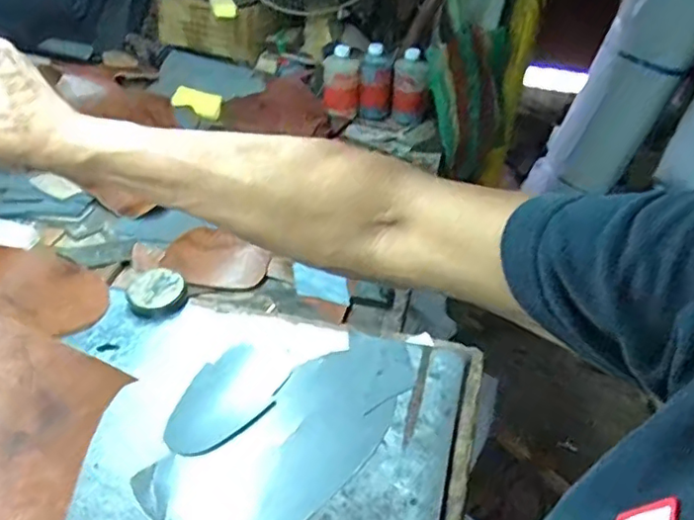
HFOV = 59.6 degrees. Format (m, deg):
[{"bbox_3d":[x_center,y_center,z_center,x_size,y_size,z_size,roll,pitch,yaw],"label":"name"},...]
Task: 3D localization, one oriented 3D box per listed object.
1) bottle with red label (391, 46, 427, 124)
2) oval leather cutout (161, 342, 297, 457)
[{"bbox_3d":[0.137,-0.378,1.310,0.077,0.144,0.062,6,41,1],"label":"bottle with red label"},{"bbox_3d":[-0.141,0.163,0.725,0.106,0.008,0.169,14,40,21],"label":"oval leather cutout"}]

